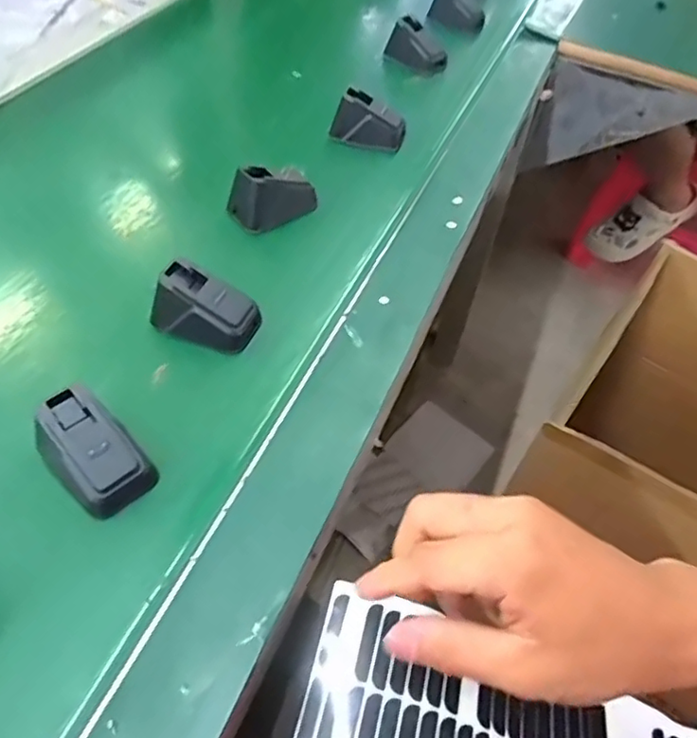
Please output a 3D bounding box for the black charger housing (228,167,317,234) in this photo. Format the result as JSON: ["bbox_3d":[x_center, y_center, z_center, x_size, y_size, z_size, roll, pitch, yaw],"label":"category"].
[{"bbox_3d":[-0.061,-0.142,0.493,0.067,0.038,0.034,-29,58,-26],"label":"black charger housing"}]

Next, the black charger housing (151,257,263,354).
[{"bbox_3d":[-0.095,-0.041,0.405,0.067,0.038,0.036,17,51,9],"label":"black charger housing"}]

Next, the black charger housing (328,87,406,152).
[{"bbox_3d":[0.019,-0.235,0.575,0.066,0.037,0.028,16,51,8],"label":"black charger housing"}]

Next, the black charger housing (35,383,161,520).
[{"bbox_3d":[-0.139,0.044,0.329,0.057,0.038,0.042,37,57,23],"label":"black charger housing"}]

